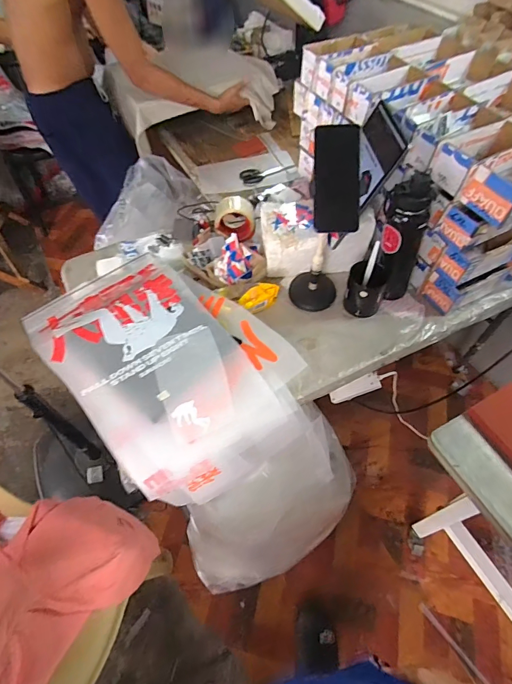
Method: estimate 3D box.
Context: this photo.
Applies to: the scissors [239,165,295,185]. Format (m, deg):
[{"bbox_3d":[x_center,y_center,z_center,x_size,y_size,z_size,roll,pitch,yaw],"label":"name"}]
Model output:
[{"bbox_3d":[0.037,-0.538,1.210,0.175,0.016,0.063,-23,59,-15],"label":"scissors"}]

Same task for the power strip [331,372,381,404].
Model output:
[{"bbox_3d":[0.227,0.110,0.890,0.124,0.034,0.034,-30,50,30],"label":"power strip"}]

